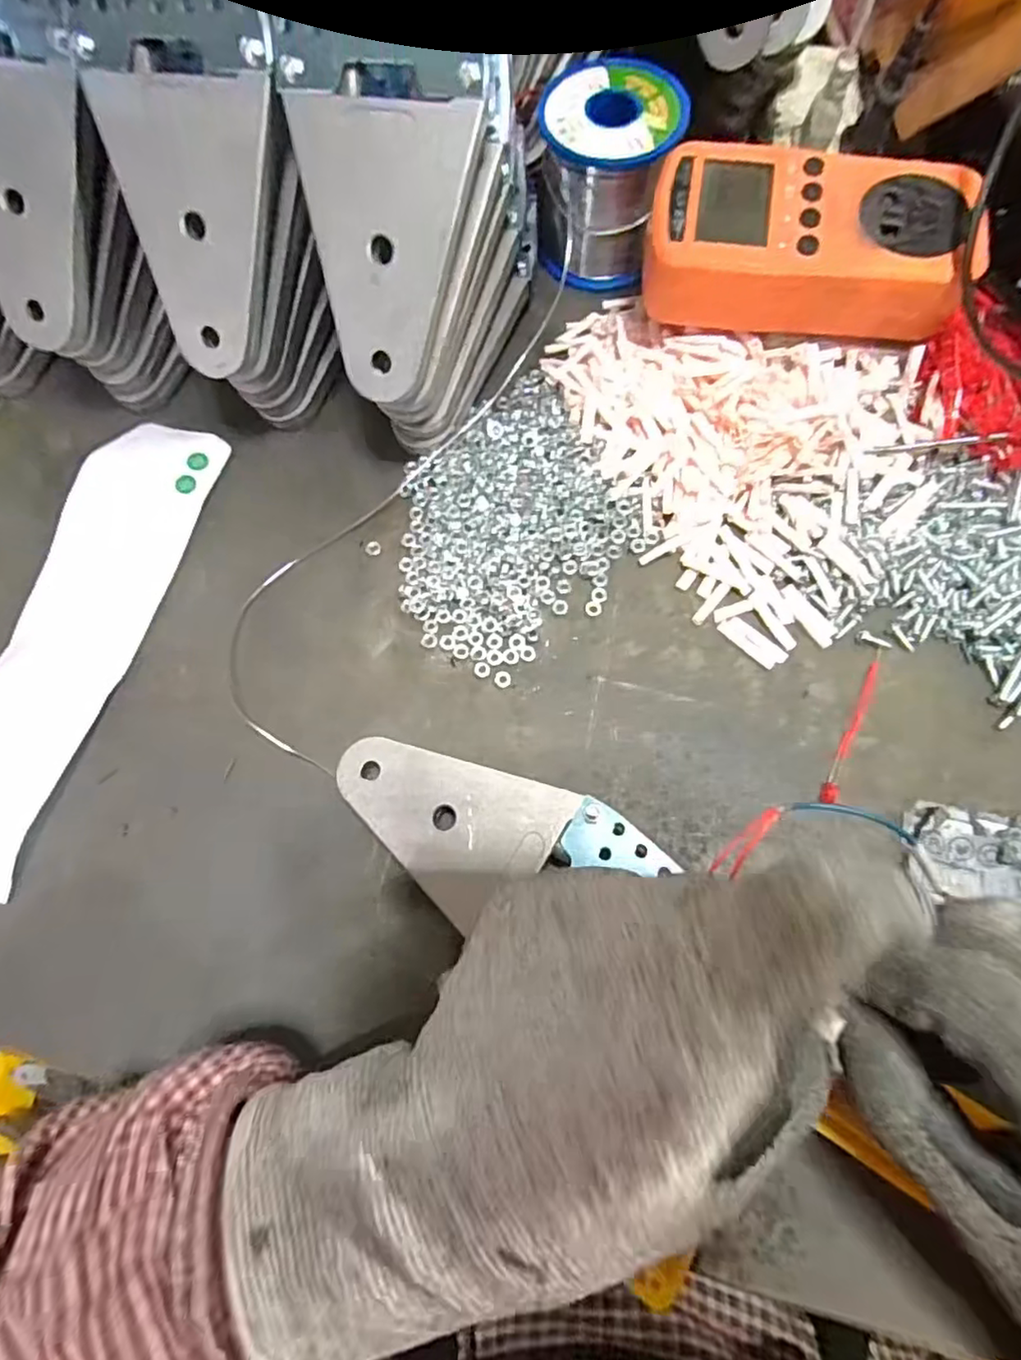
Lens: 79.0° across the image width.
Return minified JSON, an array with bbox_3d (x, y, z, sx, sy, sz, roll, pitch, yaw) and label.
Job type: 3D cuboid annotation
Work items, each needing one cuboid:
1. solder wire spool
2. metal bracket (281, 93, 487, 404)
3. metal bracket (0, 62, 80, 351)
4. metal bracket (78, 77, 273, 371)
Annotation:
[{"bbox_3d":[0.048,-0.245,0.305,0.059,0.070,0.059,0,76,2],"label":"solder wire spool"},{"bbox_3d":[-0.044,-0.153,0.227,0.062,0.089,0.004,5,30,4],"label":"metal bracket"},{"bbox_3d":[-0.188,-0.180,0.240,0.057,0.088,0.006,8,32,1],"label":"metal bracket"},{"bbox_3d":[-0.115,-0.166,0.233,0.060,0.088,0.004,6,30,6],"label":"metal bracket"}]

